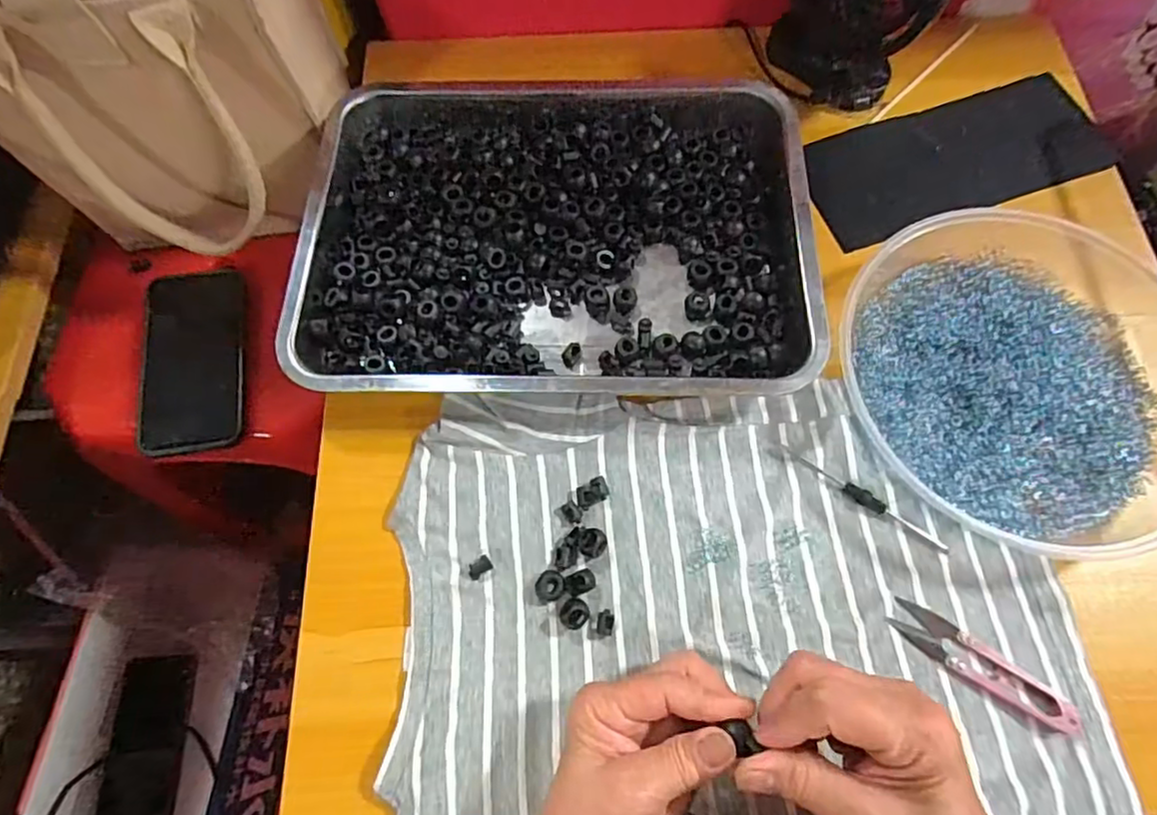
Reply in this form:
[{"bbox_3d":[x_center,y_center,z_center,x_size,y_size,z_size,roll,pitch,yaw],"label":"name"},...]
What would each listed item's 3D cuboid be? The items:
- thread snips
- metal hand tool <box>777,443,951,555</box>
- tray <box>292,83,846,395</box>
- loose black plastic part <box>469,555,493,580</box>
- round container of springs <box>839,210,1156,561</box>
[{"bbox_3d":[0.229,0.146,0.351,0.104,0.008,0.023,33,73,13],"label":"thread snips"},{"bbox_3d":[0.176,0.055,0.384,0.108,0.009,0.010,35,73,13],"label":"metal hand tool"},{"bbox_3d":[-0.017,-0.134,0.442,0.338,0.037,0.272,0,69,1],"label":"tray"},{"bbox_3d":[-0.060,0.098,0.380,0.015,0.004,0.010,-35,72,-12],"label":"loose black plastic part"},{"bbox_3d":[0.291,-0.031,0.397,0.225,0.047,0.224,0,69,1],"label":"round container of springs"}]

